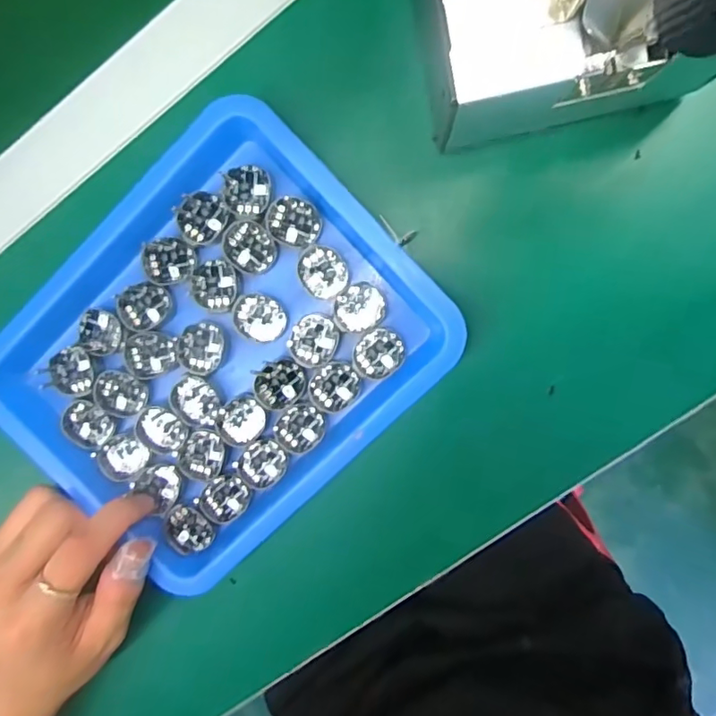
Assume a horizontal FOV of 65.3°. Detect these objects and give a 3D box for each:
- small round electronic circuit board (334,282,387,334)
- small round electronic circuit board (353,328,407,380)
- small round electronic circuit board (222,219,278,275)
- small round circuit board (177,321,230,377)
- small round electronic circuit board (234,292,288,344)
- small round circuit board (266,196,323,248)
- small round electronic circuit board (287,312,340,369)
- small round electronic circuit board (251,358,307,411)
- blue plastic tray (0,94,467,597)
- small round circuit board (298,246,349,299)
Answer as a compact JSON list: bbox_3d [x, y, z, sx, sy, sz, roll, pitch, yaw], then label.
[{"bbox_3d":[0.001,-0.027,0.294,0.027,0.004,0.025,-37,91,7],"label":"small round electronic circuit board"},{"bbox_3d":[0.011,-0.002,0.294,0.028,0.004,0.026,0,95,5],"label":"small round electronic circuit board"},{"bbox_3d":[-0.057,-0.058,0.292,0.029,0.004,0.025,41,97,1],"label":"small round electronic circuit board"},{"bbox_3d":[-0.084,-0.005,0.301,0.025,0.004,0.028,9,96,5],"label":"small round circuit board"},{"bbox_3d":[-0.052,-0.021,0.296,0.028,0.004,0.025,37,97,1],"label":"small round electronic circuit board"},{"bbox_3d":[-0.034,-0.070,0.290,0.028,0.006,0.024,0,95,5],"label":"small round circuit board"},{"bbox_3d":[-0.023,-0.009,0.295,0.025,0.004,0.028,20,96,3],"label":"small round electronic circuit board"},{"bbox_3d":[-0.042,0.014,0.298,0.028,0.006,0.024,-26,92,7],"label":"small round electronic circuit board"},{"bbox_3d":[-0.074,-0.002,0.295,0.215,0.026,0.177,-44,89,6],"label":"blue plastic tray"},{"bbox_3d":[-0.018,-0.045,0.292,0.025,0.004,0.028,-38,90,7],"label":"small round circuit board"}]

